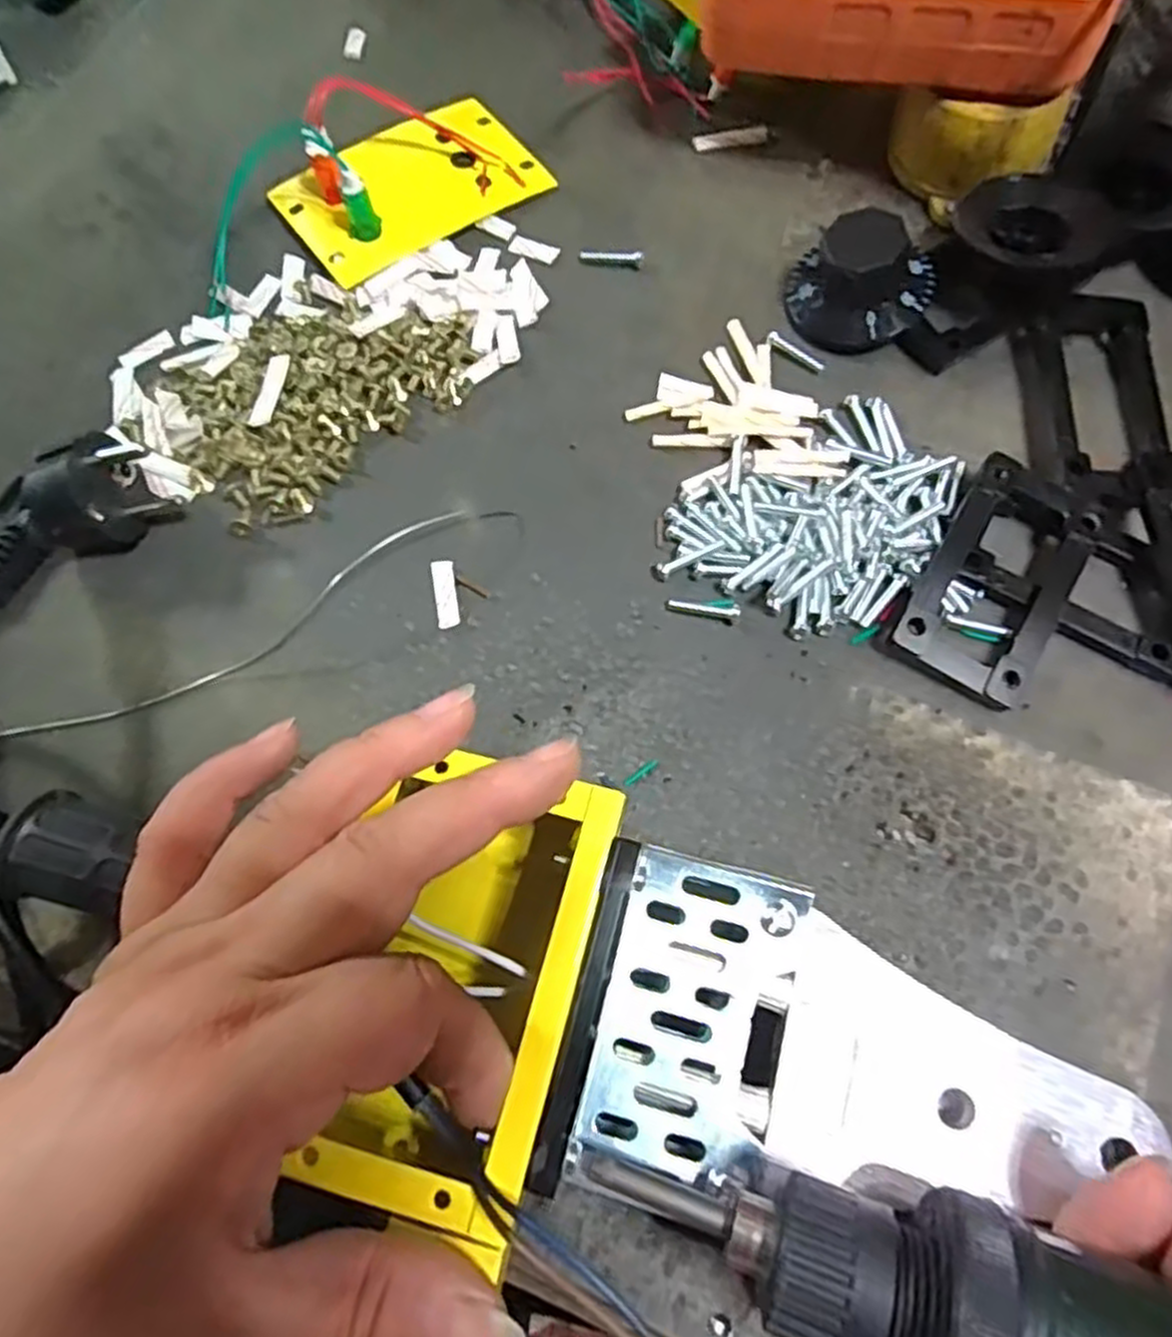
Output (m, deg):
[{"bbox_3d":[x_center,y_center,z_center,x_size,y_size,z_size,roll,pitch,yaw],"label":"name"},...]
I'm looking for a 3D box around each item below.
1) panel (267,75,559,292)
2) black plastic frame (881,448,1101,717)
[{"bbox_3d":[-0.067,-0.190,0.291,0.094,0.035,0.058,-37,75,-11],"label":"panel"},{"bbox_3d":[0.128,-0.029,0.243,0.041,0.011,0.076,31,75,10],"label":"black plastic frame"}]

